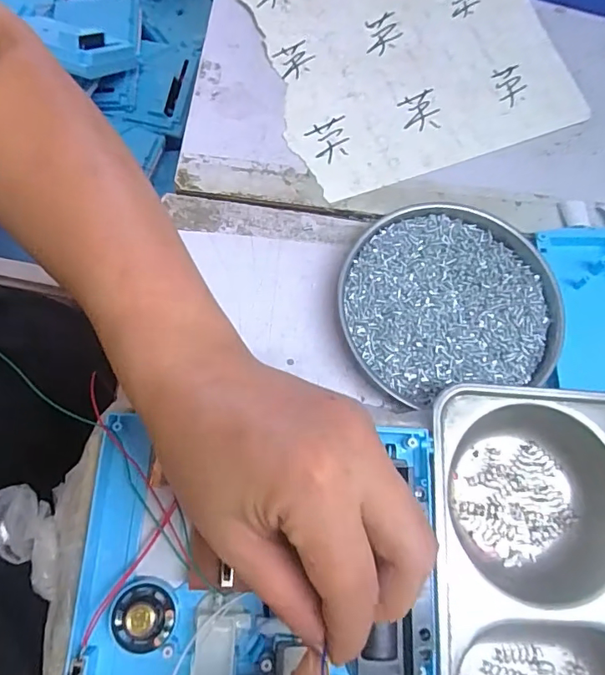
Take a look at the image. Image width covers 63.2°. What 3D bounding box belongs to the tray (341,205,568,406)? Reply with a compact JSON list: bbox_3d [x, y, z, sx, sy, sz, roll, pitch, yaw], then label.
[{"bbox_3d":[0.091,-0.023,0.310,0.134,0.022,0.120,-10,73,-7],"label":"tray"}]

